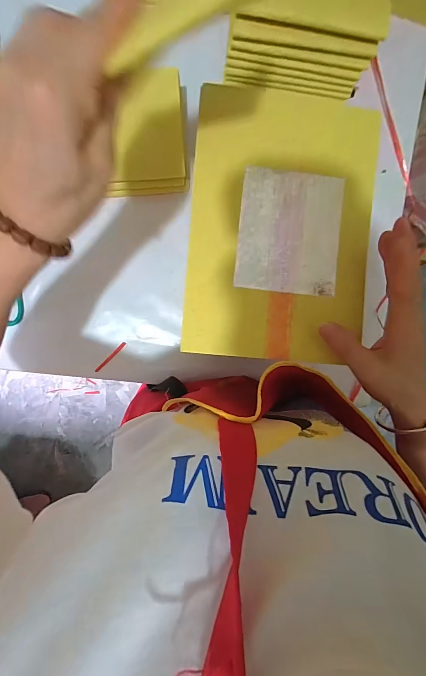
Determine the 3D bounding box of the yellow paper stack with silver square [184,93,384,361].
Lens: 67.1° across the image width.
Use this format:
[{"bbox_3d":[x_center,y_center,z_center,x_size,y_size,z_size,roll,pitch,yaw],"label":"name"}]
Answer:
[{"bbox_3d":[0.061,-0.096,0.277,0.158,0.016,0.225,4,94,-5],"label":"yellow paper stack with silver square"}]

